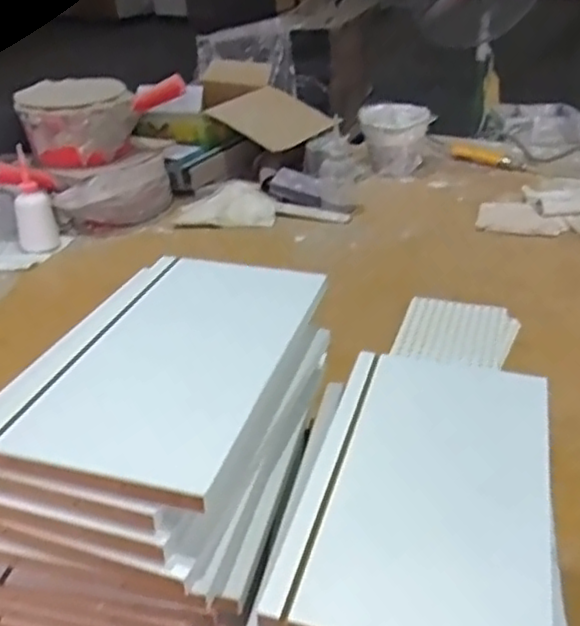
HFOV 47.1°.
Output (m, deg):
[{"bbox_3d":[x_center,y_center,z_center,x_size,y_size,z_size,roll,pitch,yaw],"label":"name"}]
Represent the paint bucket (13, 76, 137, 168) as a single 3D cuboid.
[{"bbox_3d":[-0.390,-0.354,1.230,0.198,0.111,0.181,-14,33,-17],"label":"paint bucket"}]

